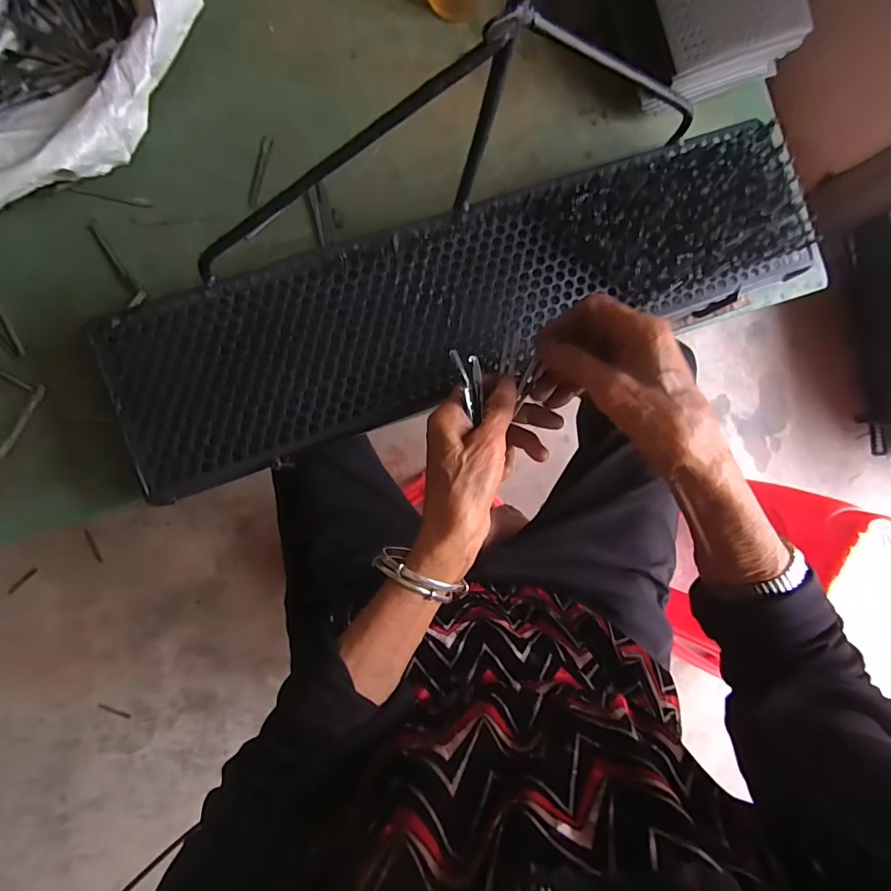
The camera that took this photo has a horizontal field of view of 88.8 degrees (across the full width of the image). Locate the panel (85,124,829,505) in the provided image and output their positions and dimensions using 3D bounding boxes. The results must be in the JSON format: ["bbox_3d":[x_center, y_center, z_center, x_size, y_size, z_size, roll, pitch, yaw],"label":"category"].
[{"bbox_3d":[0.033,-0.126,0.369,0.582,0.028,0.141,-21,91,-6],"label":"panel"}]

